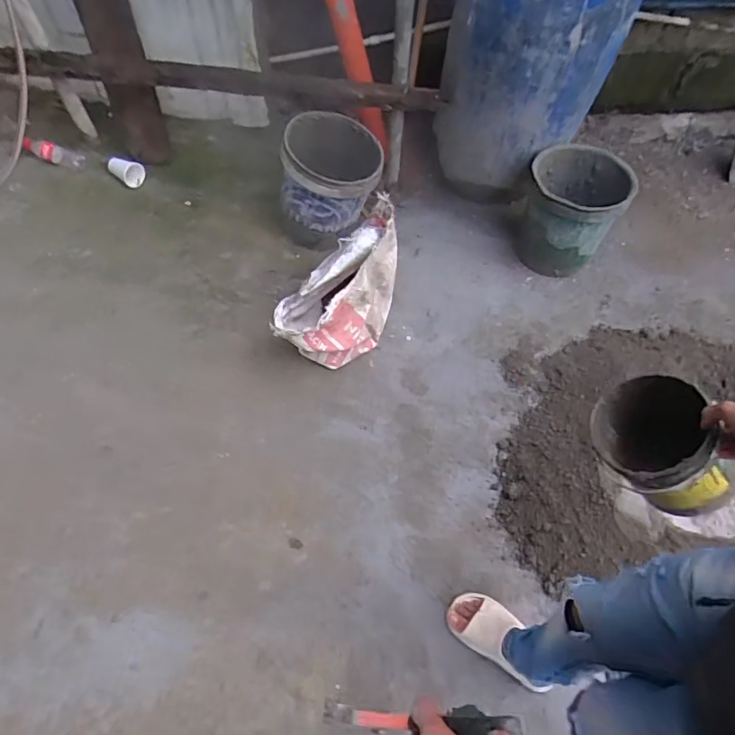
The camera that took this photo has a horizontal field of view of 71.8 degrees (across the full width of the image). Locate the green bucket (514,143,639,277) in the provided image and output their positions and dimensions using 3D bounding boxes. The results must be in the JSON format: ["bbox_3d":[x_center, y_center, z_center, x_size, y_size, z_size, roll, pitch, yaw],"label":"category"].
[{"bbox_3d":[0.621,-0.466,1.578,0.281,0.344,0.268,0,60,-1],"label":"green bucket"}]

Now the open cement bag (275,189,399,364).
[{"bbox_3d":[-0.059,-0.178,1.368,0.423,0.400,0.152,-40,68,-21],"label":"open cement bag"}]

